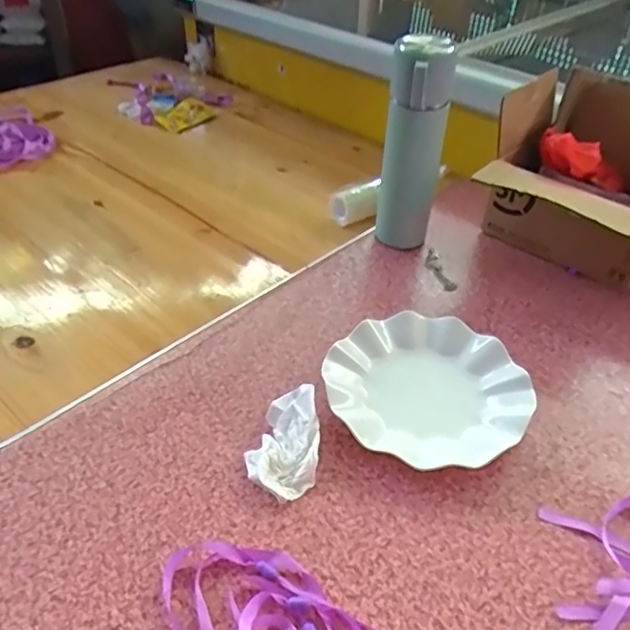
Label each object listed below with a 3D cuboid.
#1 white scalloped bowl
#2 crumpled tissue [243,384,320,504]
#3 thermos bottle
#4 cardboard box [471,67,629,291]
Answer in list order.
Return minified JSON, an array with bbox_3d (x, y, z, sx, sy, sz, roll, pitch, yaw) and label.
[{"bbox_3d":[0.104,0.068,0.550,0.182,0.035,0.171,1,42,-1],"label":"white scalloped bowl"},{"bbox_3d":[-0.026,0.107,0.492,0.057,0.032,0.095,5,42,3],"label":"crumpled tissue"},{"bbox_3d":[0.112,-0.182,0.671,0.067,0.249,0.070,12,42,10],"label":"thermos bottle"},{"bbox_3d":[0.347,-0.138,0.676,0.271,0.193,0.216,32,49,29],"label":"cardboard box"}]

